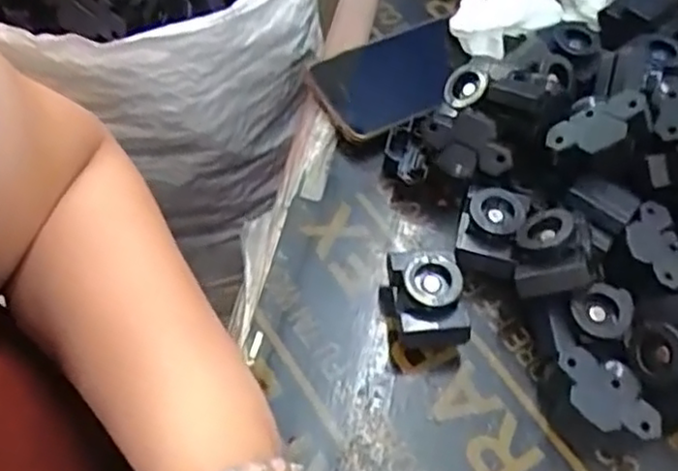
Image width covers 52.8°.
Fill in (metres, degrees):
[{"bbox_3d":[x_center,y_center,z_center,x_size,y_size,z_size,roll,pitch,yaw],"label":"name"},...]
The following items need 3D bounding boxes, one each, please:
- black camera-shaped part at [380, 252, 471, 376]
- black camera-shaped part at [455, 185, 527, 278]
[{"bbox_3d":[0.051,0.039,0.386,0.047,0.040,0.063,-5,57,-6],"label":"black camera-shaped part"},{"bbox_3d":[0.088,0.001,0.409,0.035,0.038,0.050,18,58,9],"label":"black camera-shaped part"}]

